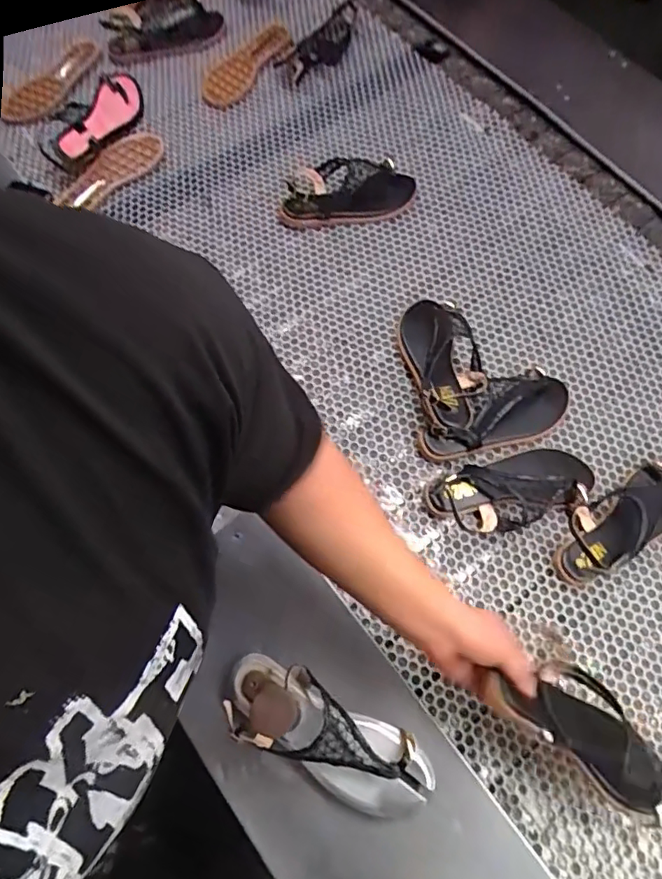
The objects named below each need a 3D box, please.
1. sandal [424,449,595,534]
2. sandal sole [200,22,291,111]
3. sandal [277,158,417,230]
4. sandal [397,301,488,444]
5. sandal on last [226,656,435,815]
[{"bbox_3d":[0.262,0.066,0.758,0.239,0.076,0.099,-18,70,-8],"label":"sandal"},{"bbox_3d":[-0.174,-0.756,1.100,0.087,0.022,0.242,34,72,12],"label":"sandal sole"},{"bbox_3d":[0.032,-0.446,0.971,0.247,0.054,0.139,-7,69,-4],"label":"sandal"},{"bbox_3d":[0.174,-0.120,0.823,0.103,0.089,0.246,-11,69,-5],"label":"sandal"},{"bbox_3d":[-0.003,0.328,0.593,0.245,0.132,0.095,28,70,10],"label":"sandal on last"}]

